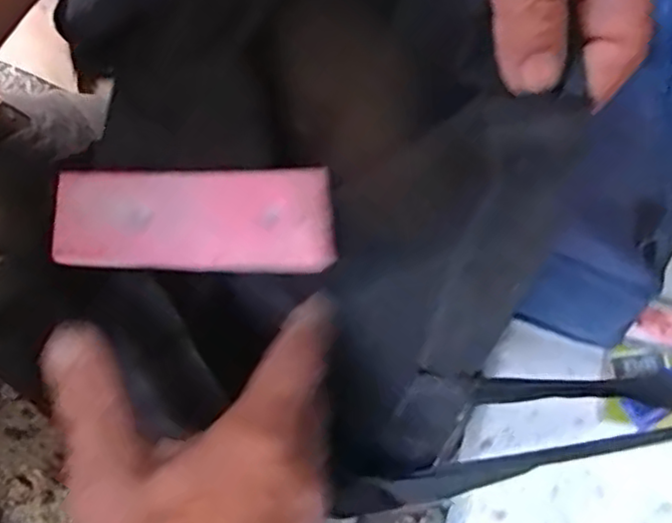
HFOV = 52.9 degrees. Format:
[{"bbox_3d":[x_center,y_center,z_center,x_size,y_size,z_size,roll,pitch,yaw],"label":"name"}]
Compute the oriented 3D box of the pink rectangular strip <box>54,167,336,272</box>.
[{"bbox_3d":[-0.071,-0.022,0.344,0.137,0.012,0.051,0,71,-2],"label":"pink rectangular strip"}]

